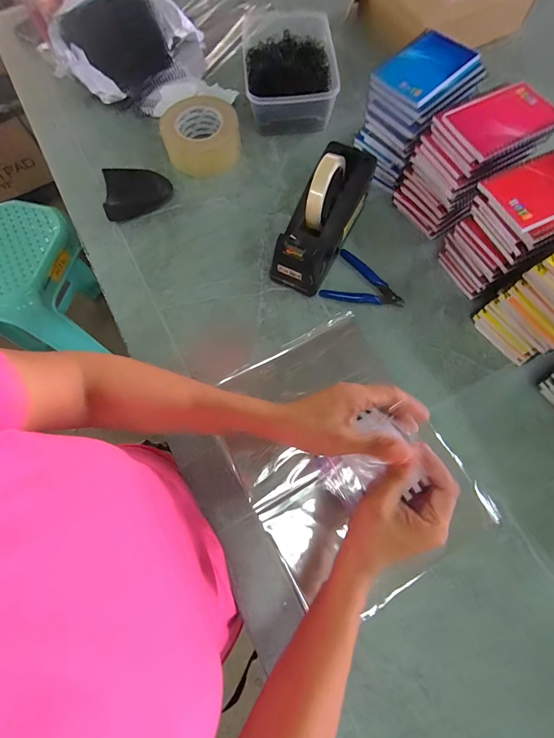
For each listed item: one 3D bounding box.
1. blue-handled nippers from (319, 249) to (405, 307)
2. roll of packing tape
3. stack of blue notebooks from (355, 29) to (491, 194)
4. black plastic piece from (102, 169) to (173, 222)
[{"bbox_3d":[0.133,-0.137,0.506,0.120,0.007,0.087,10,74,4],"label":"blue-handled nippers"},{"bbox_3d":[-0.134,-0.417,0.584,0.133,0.055,0.138,0,72,1],"label":"roll of packing tape"},{"bbox_3d":[0.212,-0.389,0.518,0.132,0.153,0.117,-43,76,-12],"label":"stack of blue notebooks"},{"bbox_3d":[-0.232,-0.299,0.545,0.106,0.029,0.083,-16,73,-3],"label":"black plastic piece"}]

